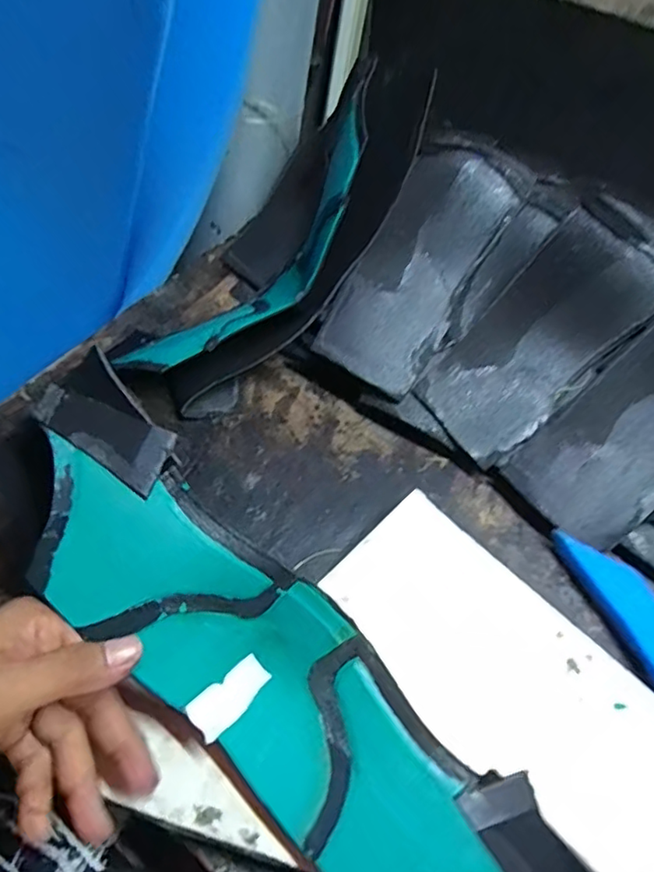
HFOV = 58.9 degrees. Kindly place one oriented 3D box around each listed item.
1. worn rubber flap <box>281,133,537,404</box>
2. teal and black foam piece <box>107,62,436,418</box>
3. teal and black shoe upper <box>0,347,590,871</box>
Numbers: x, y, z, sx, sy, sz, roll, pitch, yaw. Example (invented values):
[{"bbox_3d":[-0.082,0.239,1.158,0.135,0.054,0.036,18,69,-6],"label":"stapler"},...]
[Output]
[{"bbox_3d":[0.065,-0.124,0.434,0.093,0.032,0.204,36,94,19],"label":"worn rubber flap"},{"bbox_3d":[-0.036,-0.136,0.441,0.293,0.080,0.098,-45,67,2],"label":"teal and black foam piece"},{"bbox_3d":[-0.025,0.121,0.283,0.345,0.085,0.085,46,65,2],"label":"teal and black shoe upper"}]

